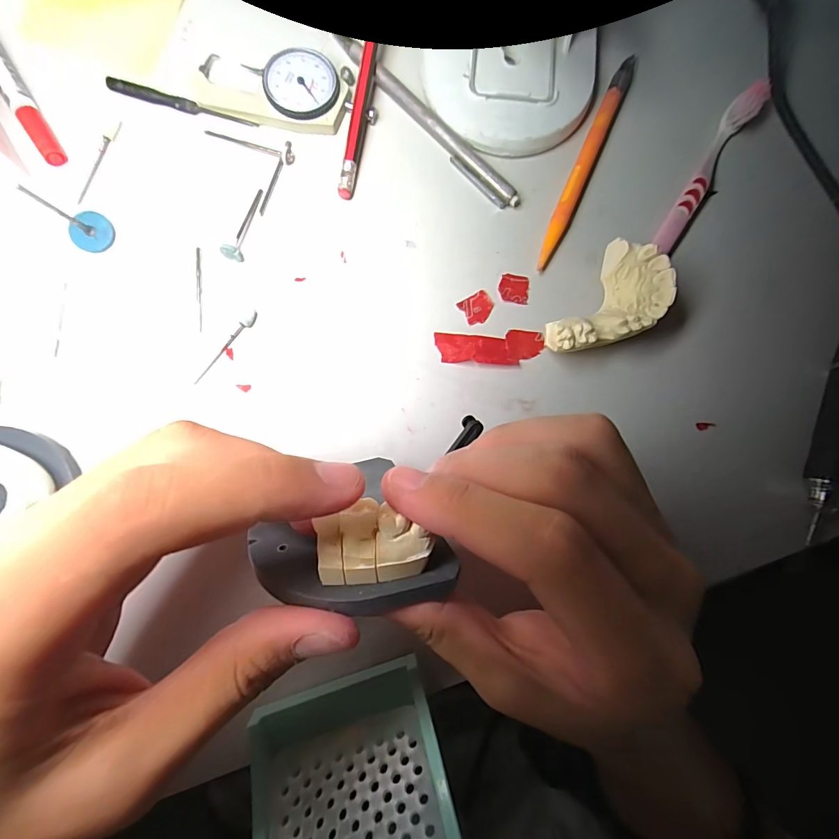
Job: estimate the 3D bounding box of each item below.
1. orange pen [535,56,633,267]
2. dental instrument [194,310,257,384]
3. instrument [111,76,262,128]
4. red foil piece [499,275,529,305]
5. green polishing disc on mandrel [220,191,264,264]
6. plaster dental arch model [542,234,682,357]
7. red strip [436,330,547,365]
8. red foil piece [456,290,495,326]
[{"bbox_3d":[0.090,-0.140,0.224,0.010,0.010,0.130,23,82,-2],"label":"orange pen"},{"bbox_3d":[-0.095,-0.036,0.200,0.004,0.004,0.045,40,82,1],"label":"dental instrument"},{"bbox_3d":[-0.122,-0.164,0.211,0.075,0.004,0.007,13,82,-3],"label":"instrument"},{"bbox_3d":[0.051,-0.069,0.216,0.016,0.004,0.015,3,83,-4],"label":"red foil piece"},{"bbox_3d":[-0.086,-0.099,0.206,0.008,0.008,0.041,21,82,-2],"label":"green polishing disc on mandrel"},{"bbox_3d":[0.092,-0.051,0.204,0.038,0.030,0.065,40,82,1],"label":"plaster dental arch model"},{"bbox_3d":[0.037,-0.037,0.211,0.055,0.005,0.018,-3,83,-5],"label":"red strip"},{"bbox_3d":[0.031,-0.059,0.213,0.017,0.004,0.015,-31,87,-8],"label":"red foil piece"}]

